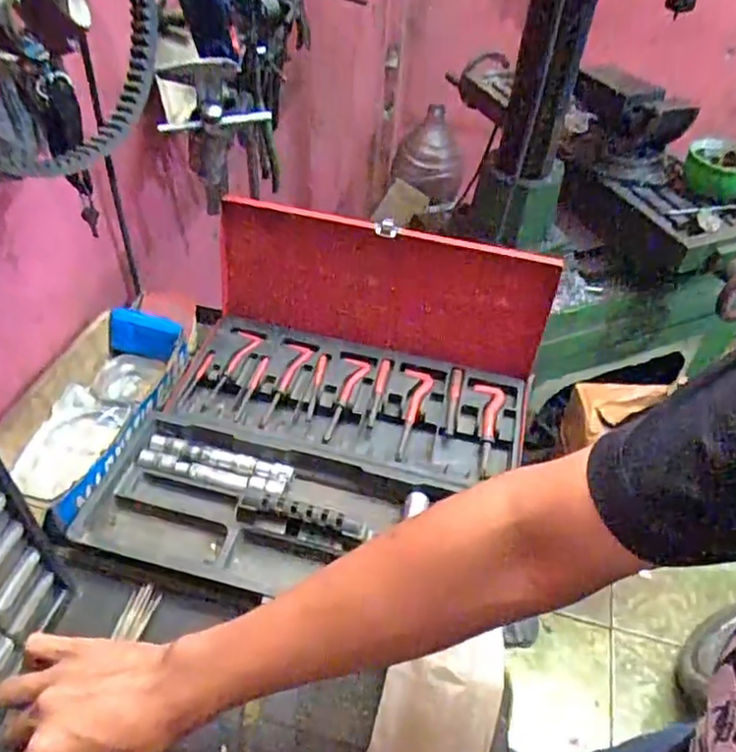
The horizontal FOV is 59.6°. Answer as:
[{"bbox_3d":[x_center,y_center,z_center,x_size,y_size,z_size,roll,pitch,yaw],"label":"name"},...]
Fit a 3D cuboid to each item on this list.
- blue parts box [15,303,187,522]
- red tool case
[{"bbox_3d":[-0.275,0.034,0.665,0.112,0.060,0.249,16,46,11],"label":"blue parts box"},{"bbox_3d":[-0.039,0.024,0.631,0.396,0.163,0.364,13,46,8],"label":"red tool case"}]

